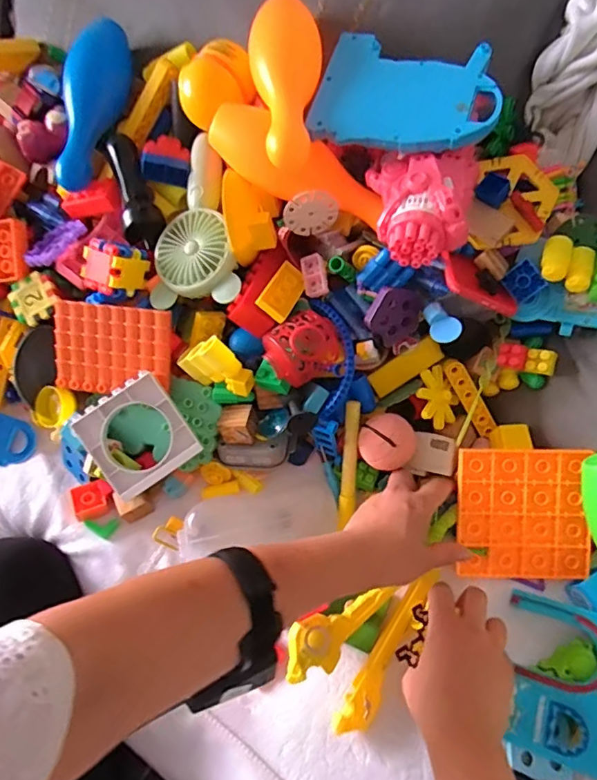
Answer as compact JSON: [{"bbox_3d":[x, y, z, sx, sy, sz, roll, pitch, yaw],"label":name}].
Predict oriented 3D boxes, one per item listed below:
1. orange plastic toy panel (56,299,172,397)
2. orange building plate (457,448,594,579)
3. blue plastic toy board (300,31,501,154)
[{"bbox_3d":[-0.192,-0.041,0.533,0.122,0.009,0.089,7,103,8],"label":"orange plastic toy panel"},{"bbox_3d":[0.218,0.121,0.502,0.122,0.005,0.125,0,95,4],"label":"orange building plate"},{"bbox_3d":[0.091,-0.251,0.440,0.150,0.031,0.113,18,67,11],"label":"blue plastic toy board"}]

